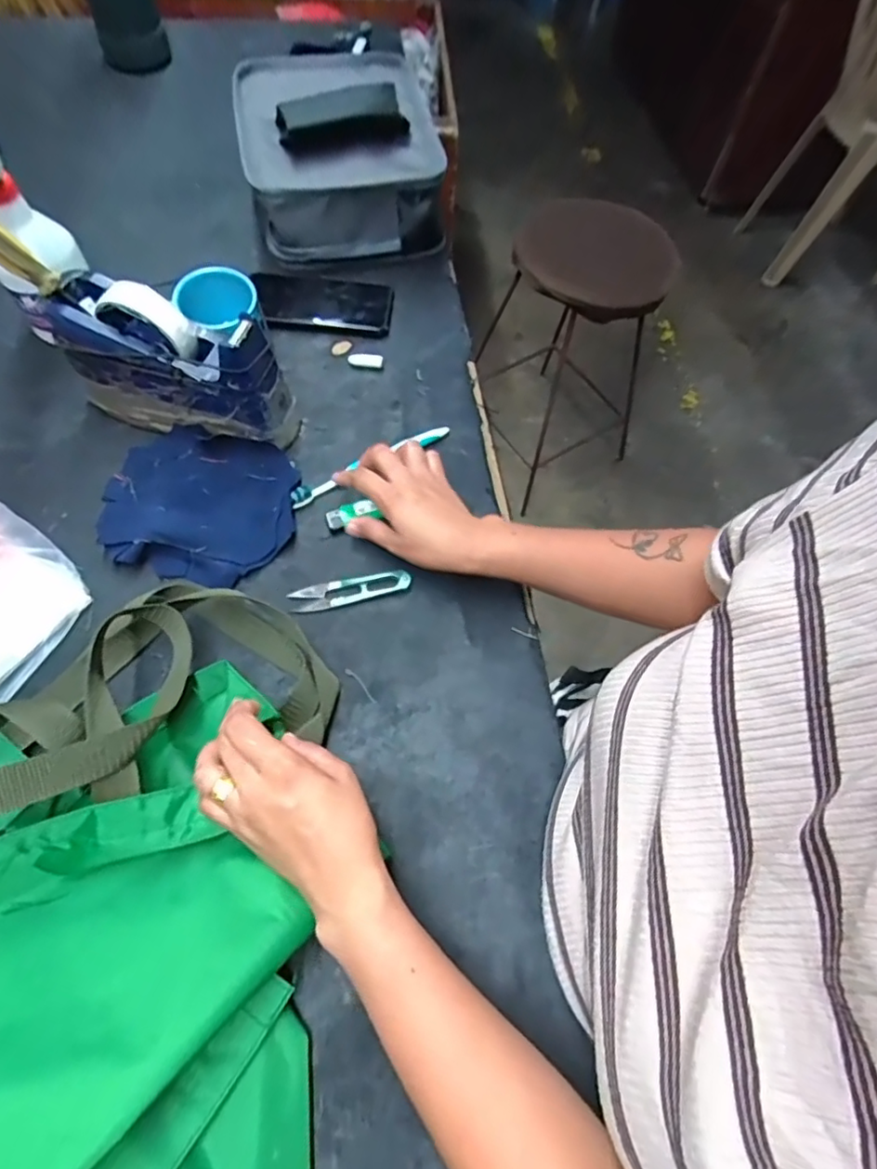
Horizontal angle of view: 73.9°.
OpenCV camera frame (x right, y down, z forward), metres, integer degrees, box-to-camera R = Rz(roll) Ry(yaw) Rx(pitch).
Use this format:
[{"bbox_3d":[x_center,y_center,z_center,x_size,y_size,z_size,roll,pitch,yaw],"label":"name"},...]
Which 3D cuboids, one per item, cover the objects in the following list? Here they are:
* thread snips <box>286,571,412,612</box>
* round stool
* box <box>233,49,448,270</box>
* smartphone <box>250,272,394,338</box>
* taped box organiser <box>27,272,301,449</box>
[{"bbox_3d":[-0.076,0.005,0.503,0.102,0.008,0.022,-10,65,-8],"label":"thread snips"},{"bbox_3d":[0.300,-0.553,1.375,0.377,0.593,0.369,-25,68,-15],"label":"round stool"},{"bbox_3d":[-0.118,-0.516,0.691,0.211,0.121,0.288,-9,64,-8],"label":"box"},{"bbox_3d":[-0.130,-0.314,0.652,0.154,0.013,0.078,5,63,-1],"label":"smartphone"},{"bbox_3d":[-0.236,-0.197,0.526,0.204,0.119,0.067,17,64,5],"label":"taped box organiser"}]

